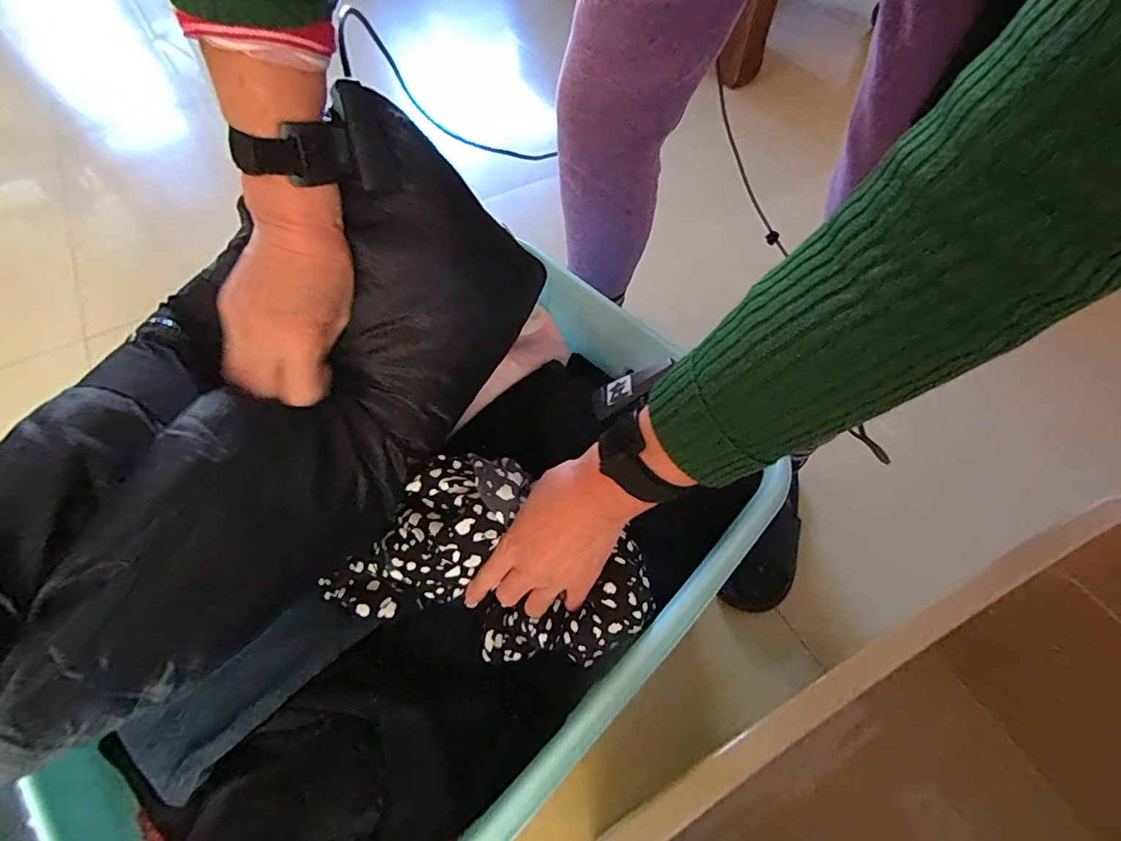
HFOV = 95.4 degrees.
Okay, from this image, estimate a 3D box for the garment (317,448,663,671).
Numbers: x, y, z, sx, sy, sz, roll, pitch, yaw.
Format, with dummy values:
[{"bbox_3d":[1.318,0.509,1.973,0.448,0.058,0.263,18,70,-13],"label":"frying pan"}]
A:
[{"bbox_3d":[-0.056,0.116,0.433,0.262,0.086,0.140,15,59,9],"label":"garment"}]

